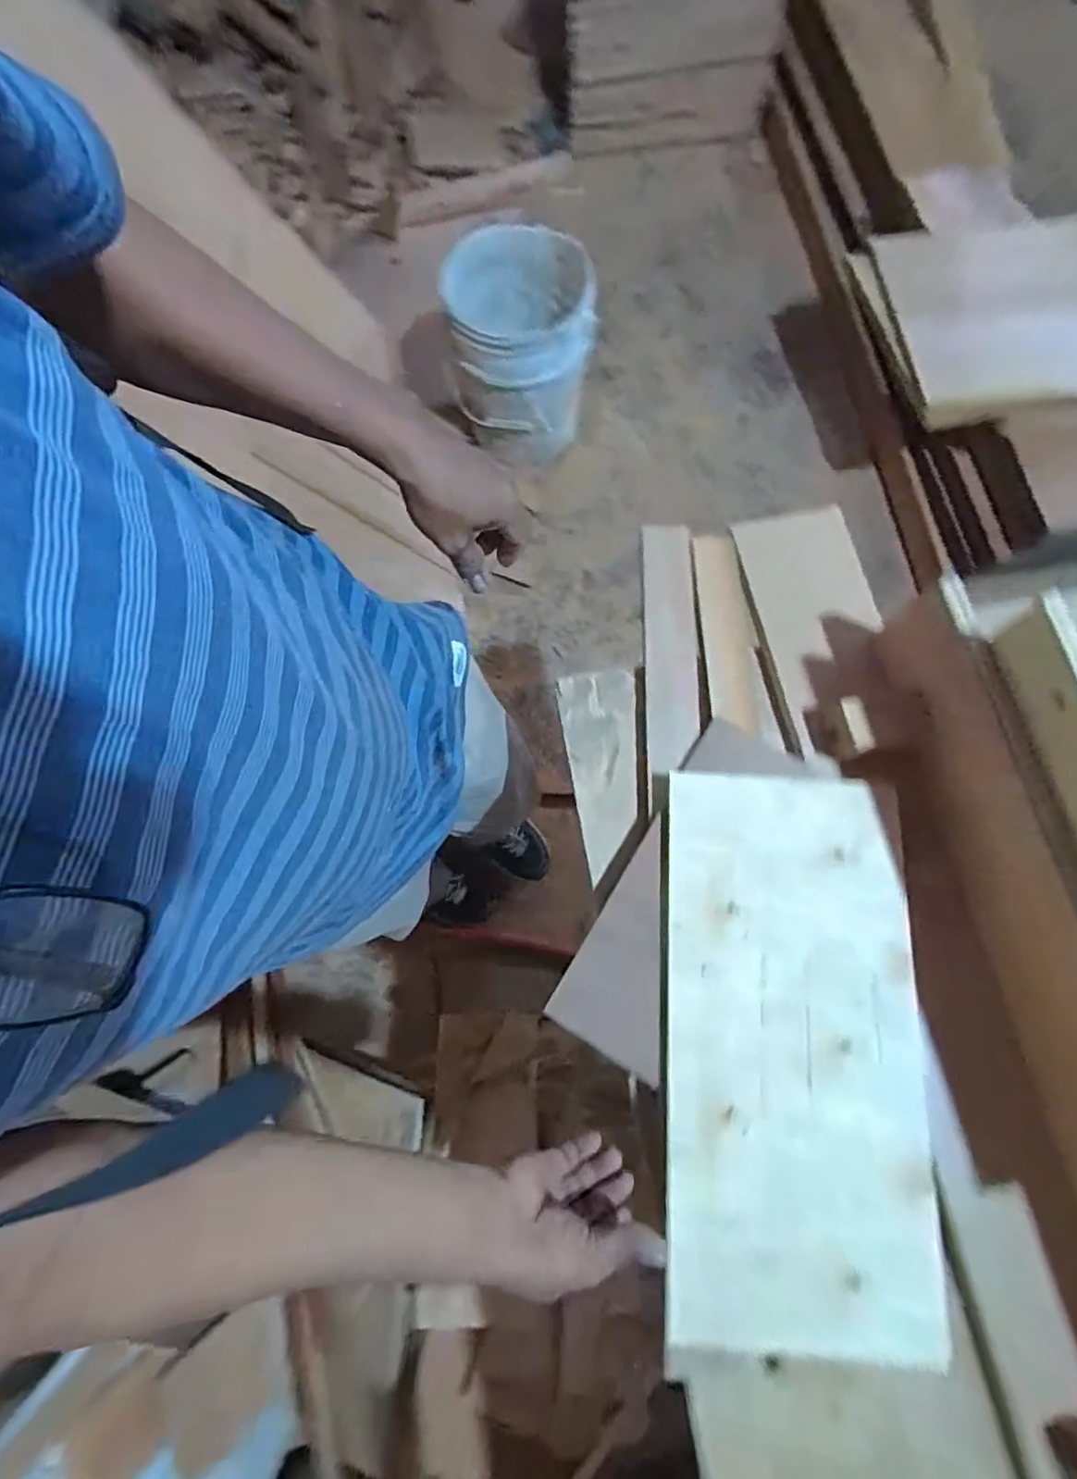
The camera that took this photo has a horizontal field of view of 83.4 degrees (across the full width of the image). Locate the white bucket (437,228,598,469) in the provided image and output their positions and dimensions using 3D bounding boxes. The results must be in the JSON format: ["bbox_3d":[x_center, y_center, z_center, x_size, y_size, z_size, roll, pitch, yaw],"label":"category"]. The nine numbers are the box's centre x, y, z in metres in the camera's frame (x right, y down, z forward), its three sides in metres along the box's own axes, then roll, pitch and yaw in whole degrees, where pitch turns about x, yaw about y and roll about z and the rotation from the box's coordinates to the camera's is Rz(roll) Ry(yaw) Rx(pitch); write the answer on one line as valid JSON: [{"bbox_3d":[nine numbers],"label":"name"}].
[{"bbox_3d":[-0.043,-0.921,1.435,0.315,0.314,0.357,-10,75,-2],"label":"white bucket"}]

